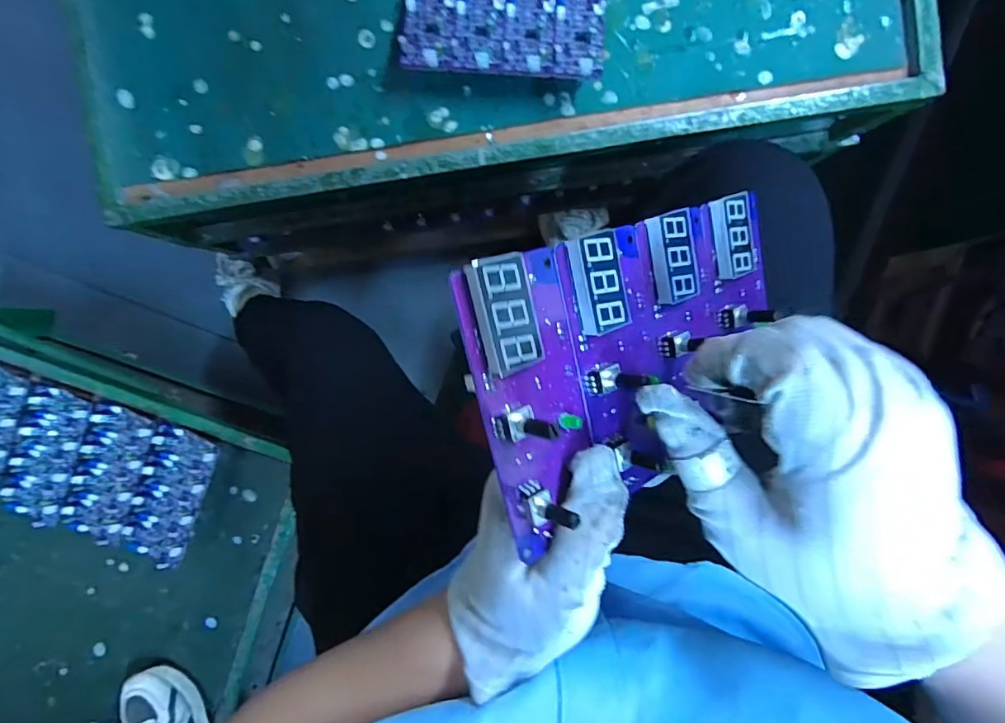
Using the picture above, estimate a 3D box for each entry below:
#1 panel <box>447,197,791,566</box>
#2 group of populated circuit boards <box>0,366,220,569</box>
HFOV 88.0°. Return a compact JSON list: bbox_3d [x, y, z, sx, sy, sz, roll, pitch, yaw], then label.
[{"bbox_3d":[0.068,-0.009,0.232,0.183,0.012,0.108,-23,106,-30],"label":"panel"},{"bbox_3d":[-0.628,0.153,0.764,0.394,0.020,0.196,19,90,2],"label":"group of populated circuit boards"}]

